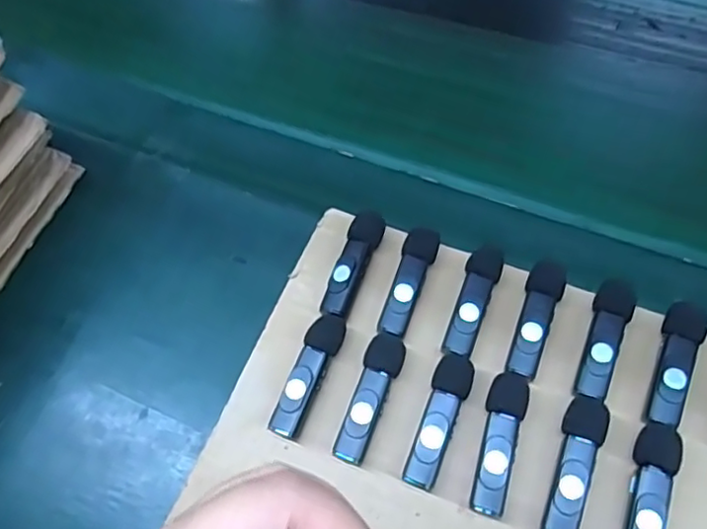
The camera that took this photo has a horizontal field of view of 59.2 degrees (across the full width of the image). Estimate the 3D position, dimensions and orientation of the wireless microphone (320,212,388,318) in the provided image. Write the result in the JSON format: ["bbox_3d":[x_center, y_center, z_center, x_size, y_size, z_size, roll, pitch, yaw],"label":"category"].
[{"bbox_3d":[0.001,-0.002,0.343,0.018,0.010,0.065,15,62,12],"label":"wireless microphone"}]

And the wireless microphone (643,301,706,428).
[{"bbox_3d":[0.156,0.048,0.304,0.019,0.017,0.065,22,63,16],"label":"wireless microphone"}]

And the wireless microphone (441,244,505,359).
[{"bbox_3d":[0.063,0.018,0.326,0.017,0.010,0.063,18,62,14],"label":"wireless microphone"}]

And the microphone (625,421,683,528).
[{"bbox_3d":[0.131,0.104,0.278,0.018,0.016,0.066,19,63,14],"label":"microphone"}]

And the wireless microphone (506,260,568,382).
[{"bbox_3d":[0.094,0.026,0.320,0.018,0.011,0.063,19,63,14],"label":"wireless microphone"}]

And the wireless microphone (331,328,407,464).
[{"bbox_3d":[0.009,0.065,0.308,0.018,0.010,0.065,15,62,13],"label":"wireless microphone"}]

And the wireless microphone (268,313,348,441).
[{"bbox_3d":[-0.023,0.056,0.317,0.017,0.011,0.064,18,62,14],"label":"wireless microphone"}]

